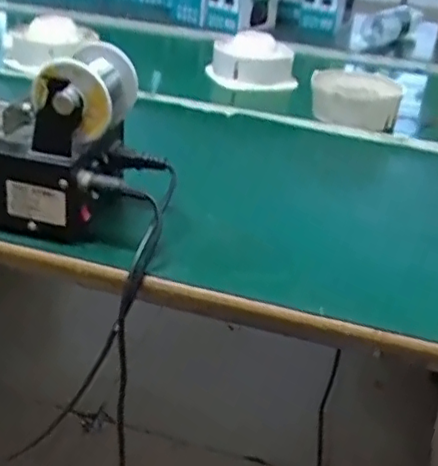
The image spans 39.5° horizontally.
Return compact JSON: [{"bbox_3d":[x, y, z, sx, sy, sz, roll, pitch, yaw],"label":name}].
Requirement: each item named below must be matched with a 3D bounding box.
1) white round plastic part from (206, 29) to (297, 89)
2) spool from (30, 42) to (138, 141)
[{"bbox_3d":[0.052,-0.275,0.959,0.131,0.072,0.112,4,28,1],"label":"white round plastic part"},{"bbox_3d":[-0.103,-0.114,0.486,0.057,0.061,0.076,9,28,10],"label":"spool"}]

